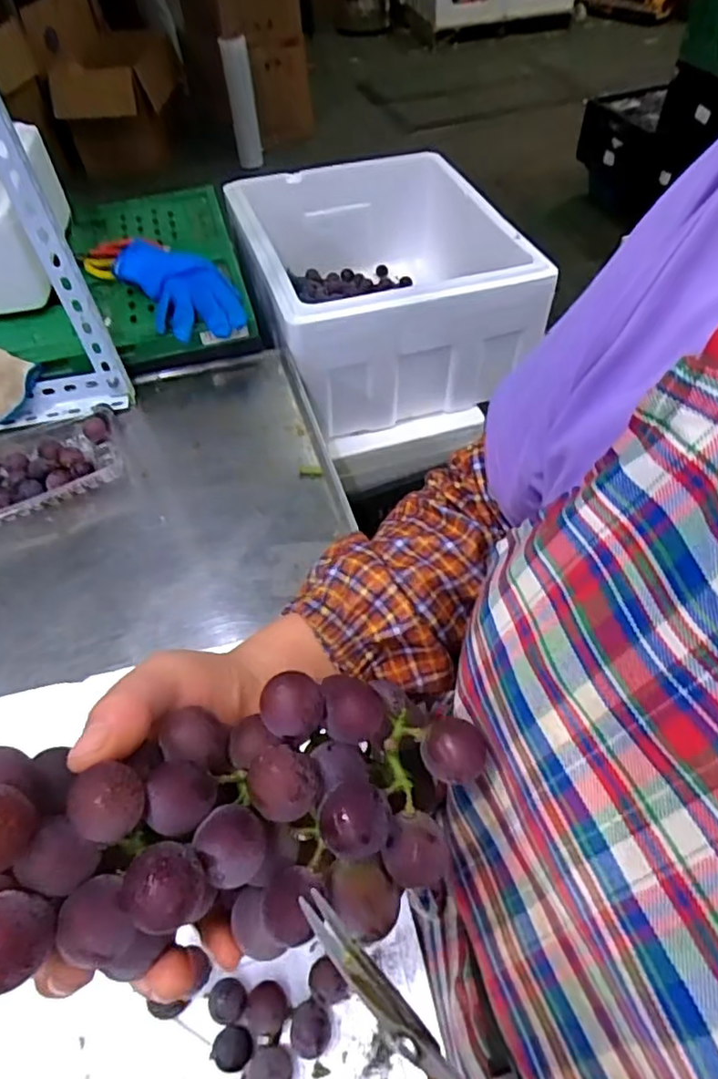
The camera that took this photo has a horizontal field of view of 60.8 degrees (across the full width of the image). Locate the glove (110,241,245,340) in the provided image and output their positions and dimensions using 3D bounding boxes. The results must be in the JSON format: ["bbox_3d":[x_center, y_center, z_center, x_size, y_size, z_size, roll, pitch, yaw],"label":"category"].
[{"bbox_3d":[-0.217,-0.310,0.751,0.105,0.049,0.180,-32,58,-18],"label":"glove"}]

